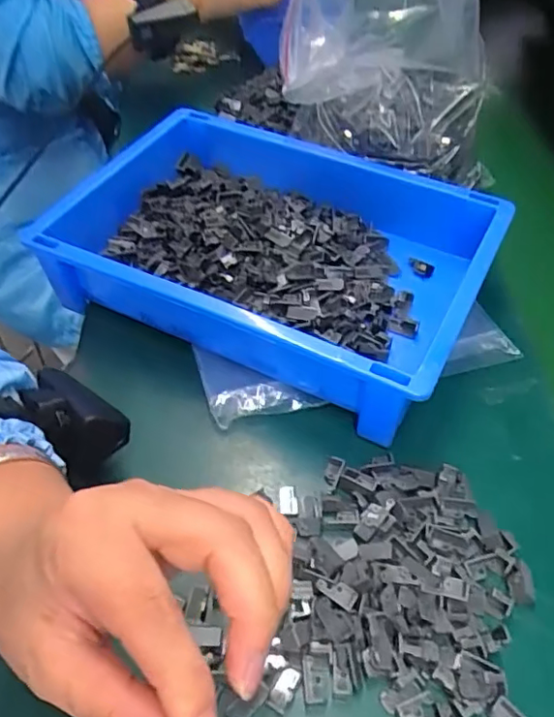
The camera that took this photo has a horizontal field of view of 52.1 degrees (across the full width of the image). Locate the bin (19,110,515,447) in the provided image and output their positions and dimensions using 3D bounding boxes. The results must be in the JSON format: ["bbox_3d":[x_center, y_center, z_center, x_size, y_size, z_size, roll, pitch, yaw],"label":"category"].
[{"bbox_3d":[-0.013,-0.086,0.439,0.310,0.068,0.199,25,53,15],"label":"bin"}]

